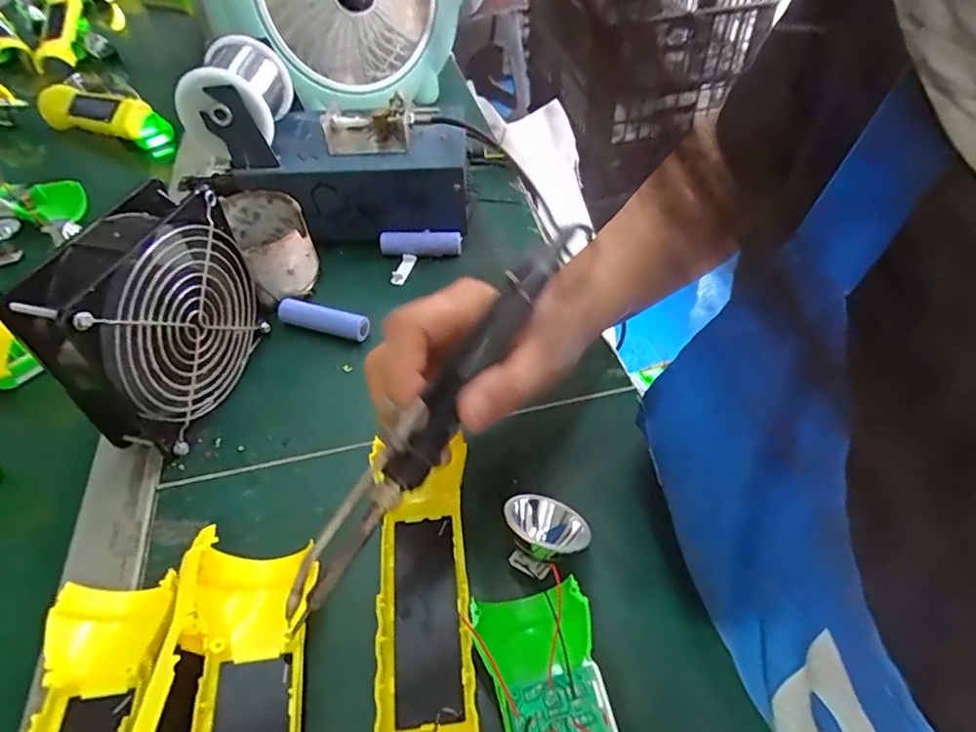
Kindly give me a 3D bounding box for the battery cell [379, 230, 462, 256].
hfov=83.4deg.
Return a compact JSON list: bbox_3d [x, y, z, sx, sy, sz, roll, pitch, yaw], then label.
[{"bbox_3d":[-0.055,-0.101,0.454,0.066,0.017,0.016,-6,49,-2],"label":"battery cell"}]

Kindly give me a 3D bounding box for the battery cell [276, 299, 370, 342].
[{"bbox_3d":[-0.117,-0.033,0.390,0.066,0.016,0.014,11,50,13],"label":"battery cell"}]

